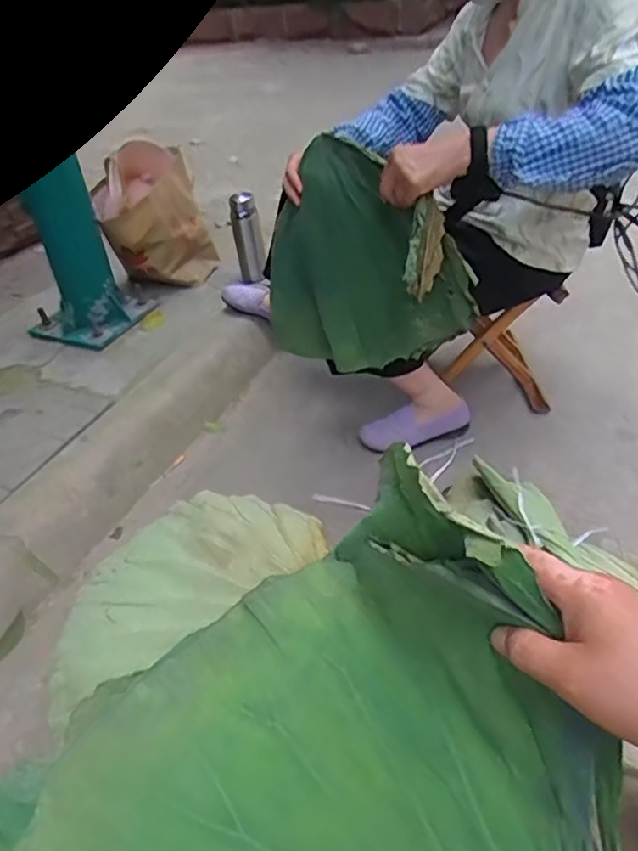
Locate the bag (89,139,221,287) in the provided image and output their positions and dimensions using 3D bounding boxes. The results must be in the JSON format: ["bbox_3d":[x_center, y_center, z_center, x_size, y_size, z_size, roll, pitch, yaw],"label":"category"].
[{"bbox_3d":[-0.445,-0.562,1.689,0.231,0.355,0.216,10,39,17],"label":"bag"}]

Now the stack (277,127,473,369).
[{"bbox_3d":[0.058,-0.246,1.016,0.391,0.361,0.109,28,47,35],"label":"stack"}]

